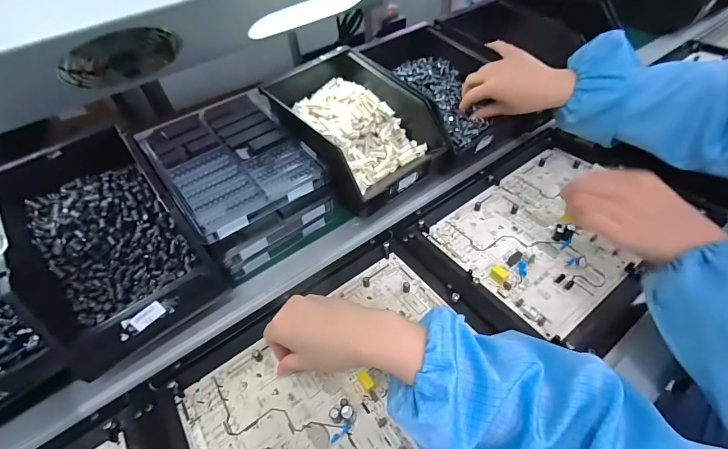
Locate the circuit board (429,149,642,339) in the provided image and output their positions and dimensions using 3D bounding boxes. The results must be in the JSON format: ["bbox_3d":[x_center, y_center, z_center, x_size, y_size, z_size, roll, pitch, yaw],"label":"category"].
[{"bbox_3d":[0.250,-0.001,0.461,0.276,0.014,0.199,-31,51,-20],"label":"circuit board"}]

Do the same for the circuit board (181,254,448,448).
[{"bbox_3d":[-0.021,0.162,0.342,0.282,0.017,0.195,-32,52,-21],"label":"circuit board"}]

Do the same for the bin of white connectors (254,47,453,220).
[{"bbox_3d":[-0.009,-0.142,0.494,0.169,0.105,0.228,-30,51,-19],"label":"bin of white connectors"}]

